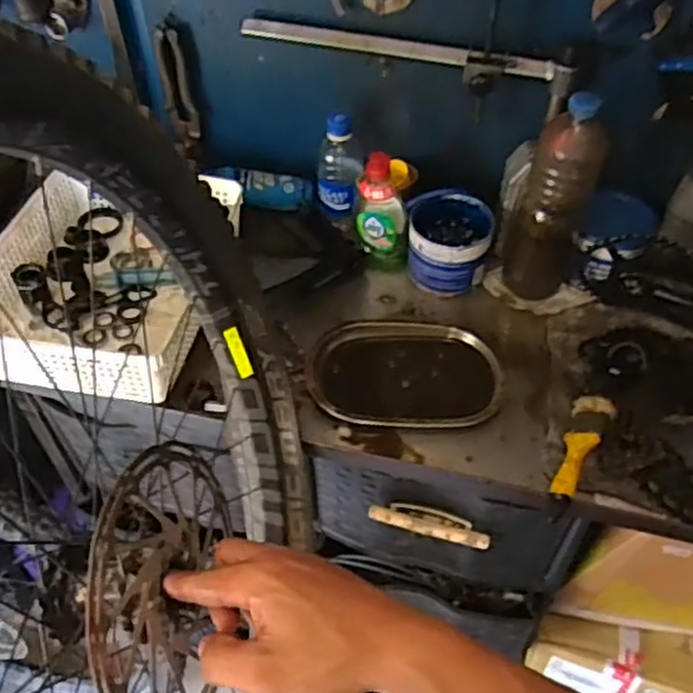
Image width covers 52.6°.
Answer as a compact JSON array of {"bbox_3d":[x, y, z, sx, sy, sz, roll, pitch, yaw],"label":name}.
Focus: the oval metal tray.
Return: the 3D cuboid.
[{"bbox_3d":[0.066,0.035,0.800,0.212,0.031,0.146,-2,48,0],"label":"oval metal tray"}]

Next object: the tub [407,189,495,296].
[{"bbox_3d":[0.131,-0.135,0.900,0.103,0.097,0.104,-1,48,1],"label":"tub"}]

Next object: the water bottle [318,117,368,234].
[{"bbox_3d":[-0.006,-0.239,0.951,0.059,0.153,0.065,15,50,14],"label":"water bottle"}]

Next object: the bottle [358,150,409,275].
[{"bbox_3d":[0.046,-0.178,0.918,0.064,0.164,0.061,-2,48,0],"label":"bottle"}]

